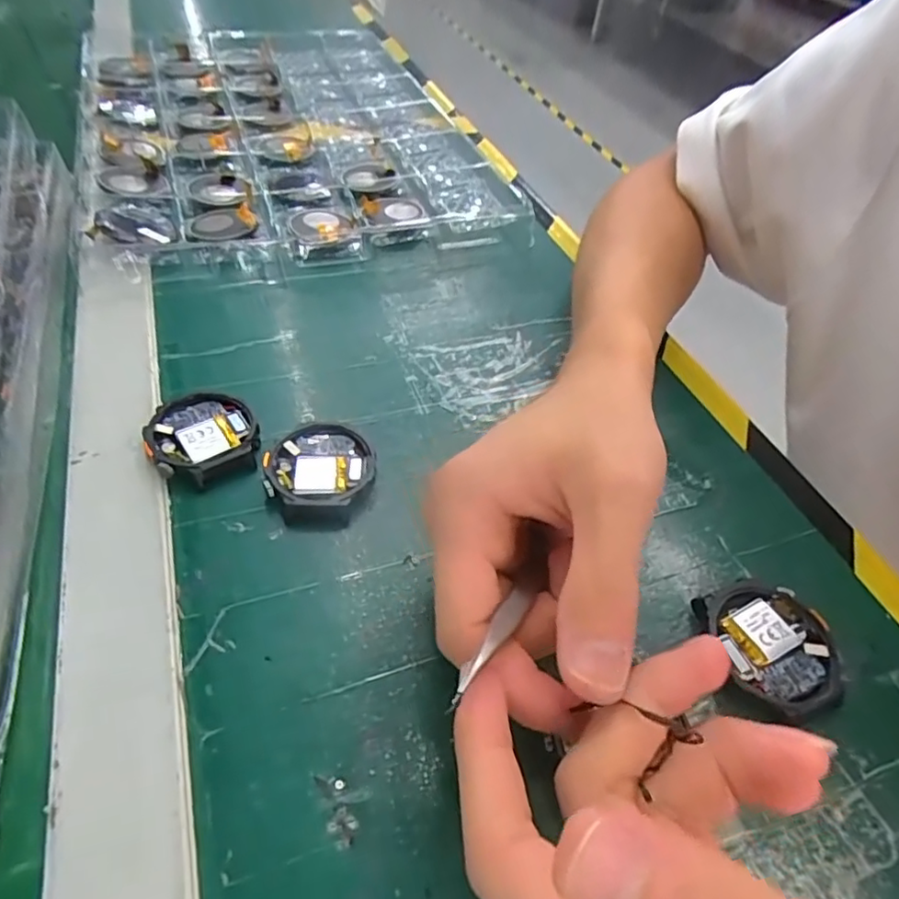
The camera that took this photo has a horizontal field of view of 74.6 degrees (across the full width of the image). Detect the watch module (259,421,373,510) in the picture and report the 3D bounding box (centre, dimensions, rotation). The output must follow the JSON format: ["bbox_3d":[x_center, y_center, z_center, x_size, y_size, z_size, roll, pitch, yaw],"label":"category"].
[{"bbox_3d":[-0.060,0.008,0.273,0.048,0.010,0.049,-2,49,-8],"label":"watch module"}]

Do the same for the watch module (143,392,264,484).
[{"bbox_3d":[-0.116,-0.006,0.279,0.048,0.010,0.051,-27,57,-27],"label":"watch module"}]

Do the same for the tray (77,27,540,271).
[{"bbox_3d":[-0.089,-0.298,0.530,0.192,0.024,0.435,-13,51,-17],"label":"tray"}]

